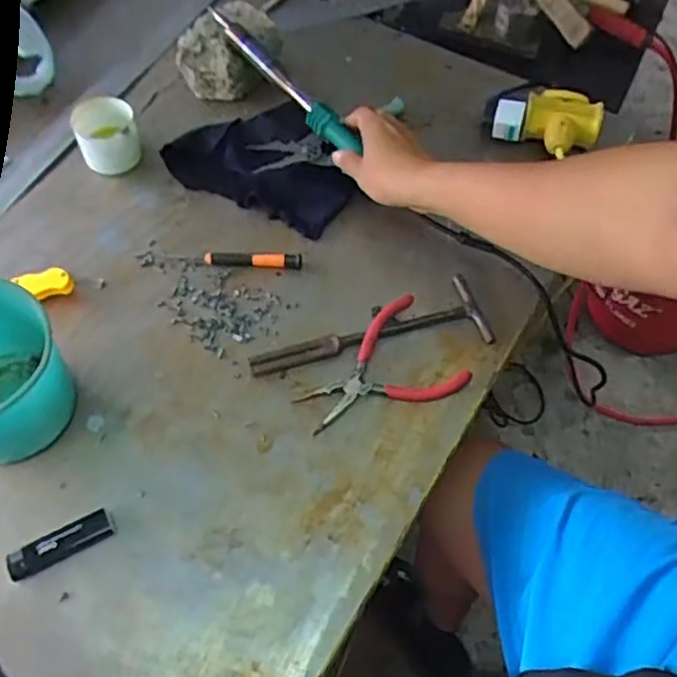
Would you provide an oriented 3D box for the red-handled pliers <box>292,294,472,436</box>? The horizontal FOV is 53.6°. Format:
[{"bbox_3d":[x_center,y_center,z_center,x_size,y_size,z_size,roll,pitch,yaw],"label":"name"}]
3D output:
[{"bbox_3d":[0.032,0.028,0.597,0.144,0.026,0.097,-24,62,-16],"label":"red-handled pliers"}]

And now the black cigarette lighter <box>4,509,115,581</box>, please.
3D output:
[{"bbox_3d":[-0.215,0.159,0.519,0.080,0.009,0.023,-24,62,-16],"label":"black cigarette lighter"}]

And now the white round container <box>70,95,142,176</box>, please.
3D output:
[{"bbox_3d":[-0.248,-0.215,0.721,0.063,0.057,0.066,1,58,-2],"label":"white round container"}]

